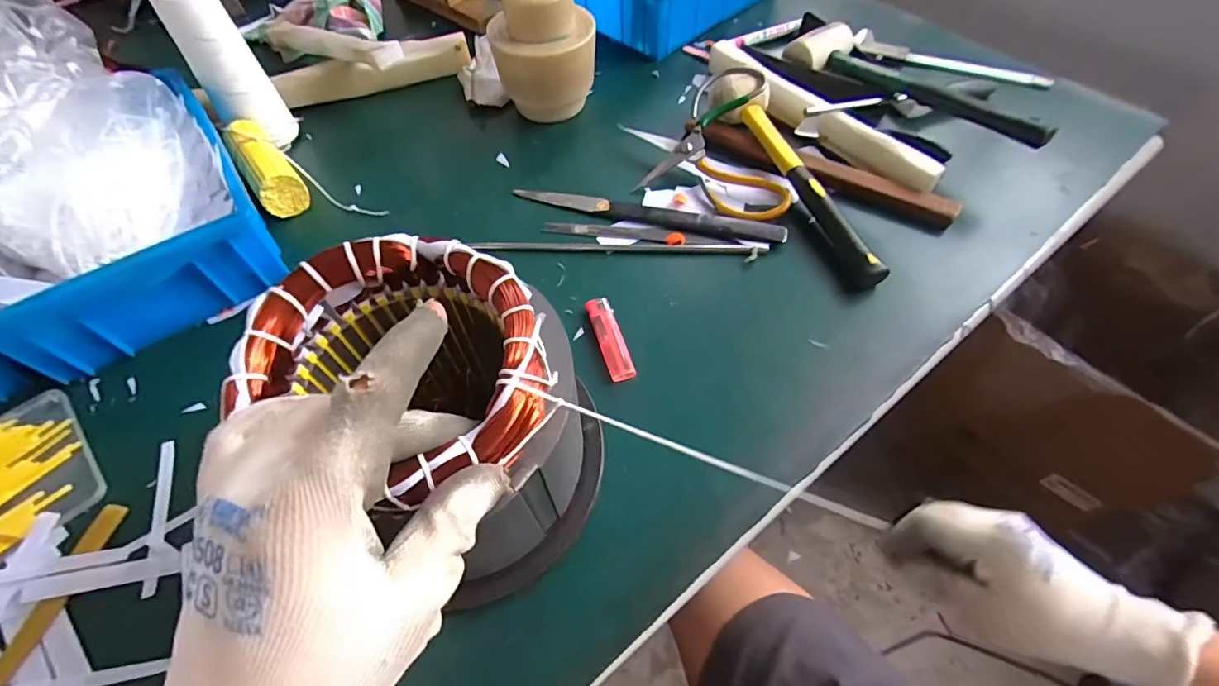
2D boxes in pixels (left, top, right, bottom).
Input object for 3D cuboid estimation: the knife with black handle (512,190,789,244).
[{"bbox_3d":[0.036,-0.129,0.498,0.261,0.016,0.027,13,58,9],"label":"knife with black handle"}]

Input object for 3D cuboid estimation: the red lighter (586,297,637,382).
[{"bbox_3d":[0.001,-0.004,0.422,0.021,0.009,0.078,-15,58,-9],"label":"red lighter"}]

